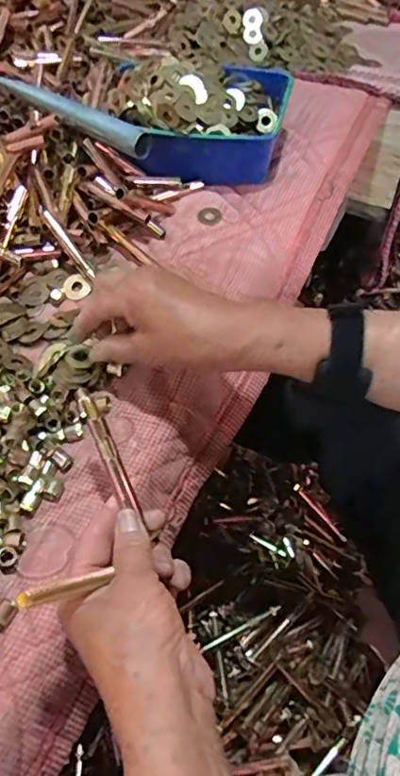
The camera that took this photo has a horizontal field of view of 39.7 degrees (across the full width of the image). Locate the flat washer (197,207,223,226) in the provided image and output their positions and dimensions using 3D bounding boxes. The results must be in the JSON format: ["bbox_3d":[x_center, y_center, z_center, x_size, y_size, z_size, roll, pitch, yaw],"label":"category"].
[{"bbox_3d":[0.010,-0.179,0.574,0.025,0.004,0.027,2,53,0],"label":"flat washer"}]

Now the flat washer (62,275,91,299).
[{"bbox_3d":[-0.115,-0.094,0.514,0.022,0.004,0.024,14,80,-3],"label":"flat washer"}]

